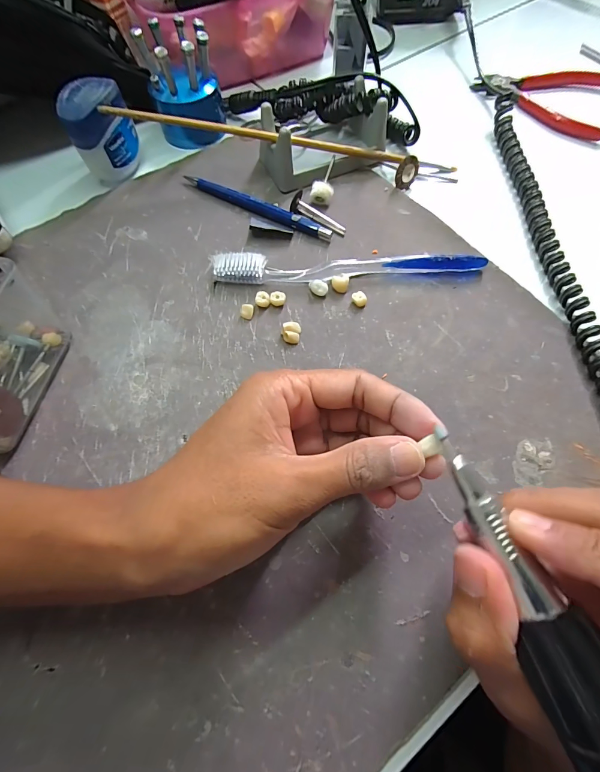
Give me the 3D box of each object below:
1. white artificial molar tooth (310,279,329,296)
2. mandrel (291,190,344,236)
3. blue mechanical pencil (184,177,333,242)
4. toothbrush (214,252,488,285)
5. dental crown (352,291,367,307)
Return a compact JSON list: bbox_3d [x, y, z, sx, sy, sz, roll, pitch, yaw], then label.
[{"bbox_3d":[0.013,-0.068,0.237,0.012,0.009,0.009,38,73,16],"label":"white artificial molar tooth"},{"bbox_3d":[0.013,-0.130,0.262,0.047,0.012,0.018,39,74,16],"label":"mandrel"},{"bbox_3d":[-0.035,-0.141,0.269,0.130,0.008,0.012,25,70,12],"label":"blue mechanical pencil"},{"bbox_3d":[0.033,-0.081,0.240,0.185,0.013,0.018,1,67,2],"label":"toothbrush"},{"bbox_3d":[0.041,-0.059,0.234,0.010,0.007,0.008,34,72,15],"label":"dental crown"}]

